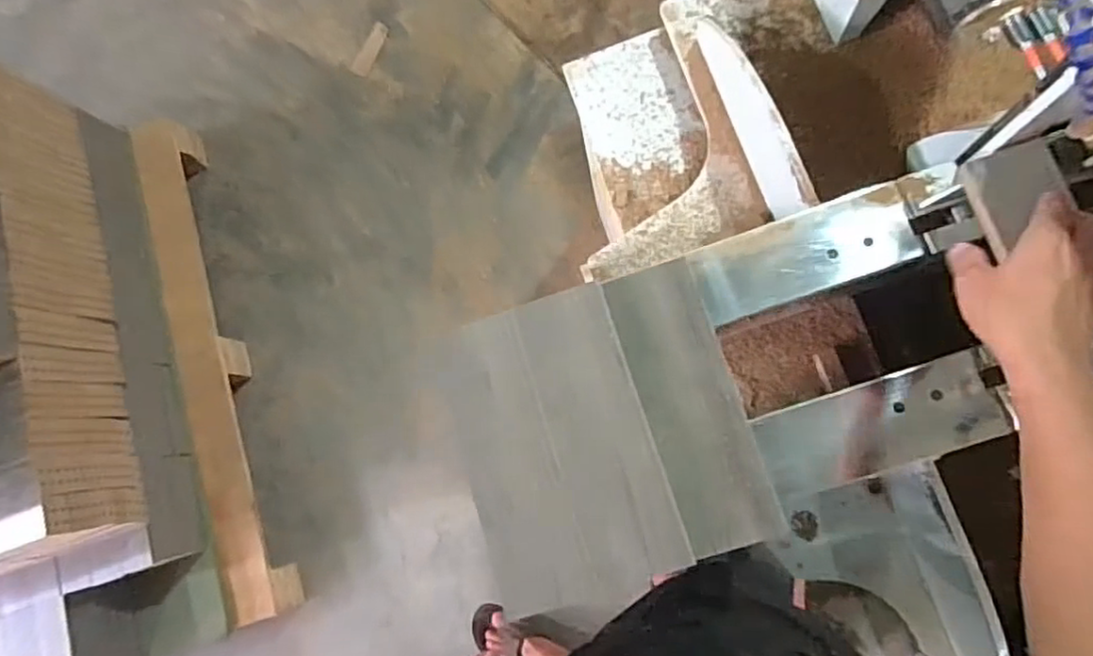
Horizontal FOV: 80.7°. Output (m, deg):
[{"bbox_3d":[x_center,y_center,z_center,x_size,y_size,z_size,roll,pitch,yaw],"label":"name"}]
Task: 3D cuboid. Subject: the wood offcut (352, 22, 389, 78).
[{"bbox_3d":[-0.451,-0.717,1.654,0.047,0.010,0.141,29,88,9],"label":"wood offcut"}]

